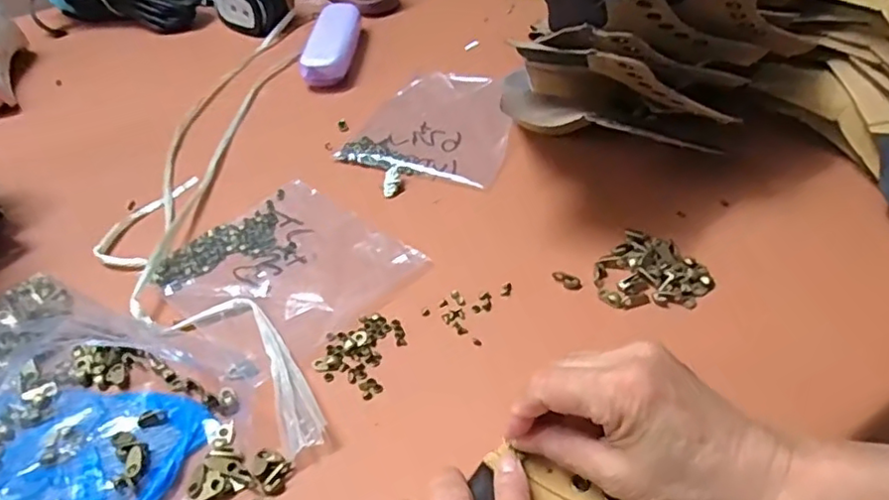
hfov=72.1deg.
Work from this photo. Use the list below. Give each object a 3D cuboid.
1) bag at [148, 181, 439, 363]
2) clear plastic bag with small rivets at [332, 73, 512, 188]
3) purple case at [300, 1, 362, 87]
[{"bbox_3d":[-0.115,0.010,0.432,0.149,0.010,0.137,32,56,33],"label":"bag"},{"bbox_3d":[-0.002,-0.115,0.548,0.133,0.010,0.155,11,47,18],"label":"clear plastic bag with small rivets"},{"bbox_3d":[-0.115,-0.217,0.641,0.044,0.034,0.135,0,45,7],"label":"purple case"}]

